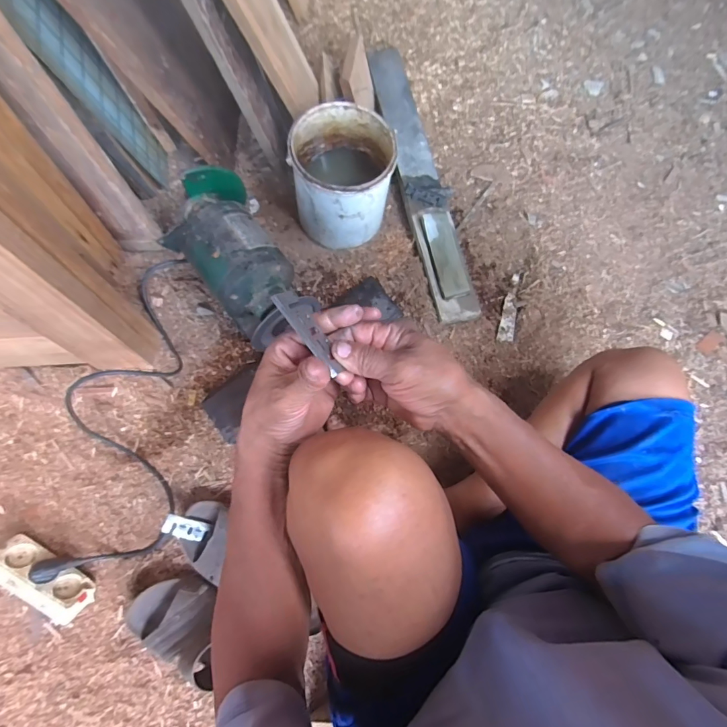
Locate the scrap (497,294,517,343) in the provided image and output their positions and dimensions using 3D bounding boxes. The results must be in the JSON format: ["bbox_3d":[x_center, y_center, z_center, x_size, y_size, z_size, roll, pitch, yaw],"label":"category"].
[{"bbox_3d":[0.281,-0.089,0.783,0.030,0.005,0.103,7,71,17],"label":"scrap"}]

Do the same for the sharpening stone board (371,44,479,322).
[{"bbox_3d":[0.120,-0.390,0.846,0.092,0.047,0.650,-12,75,-4],"label":"sharpening stone board"}]

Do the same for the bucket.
[{"bbox_3d":[-0.037,-0.338,0.752,0.165,0.181,0.181,0,74,0],"label":"bucket"}]

